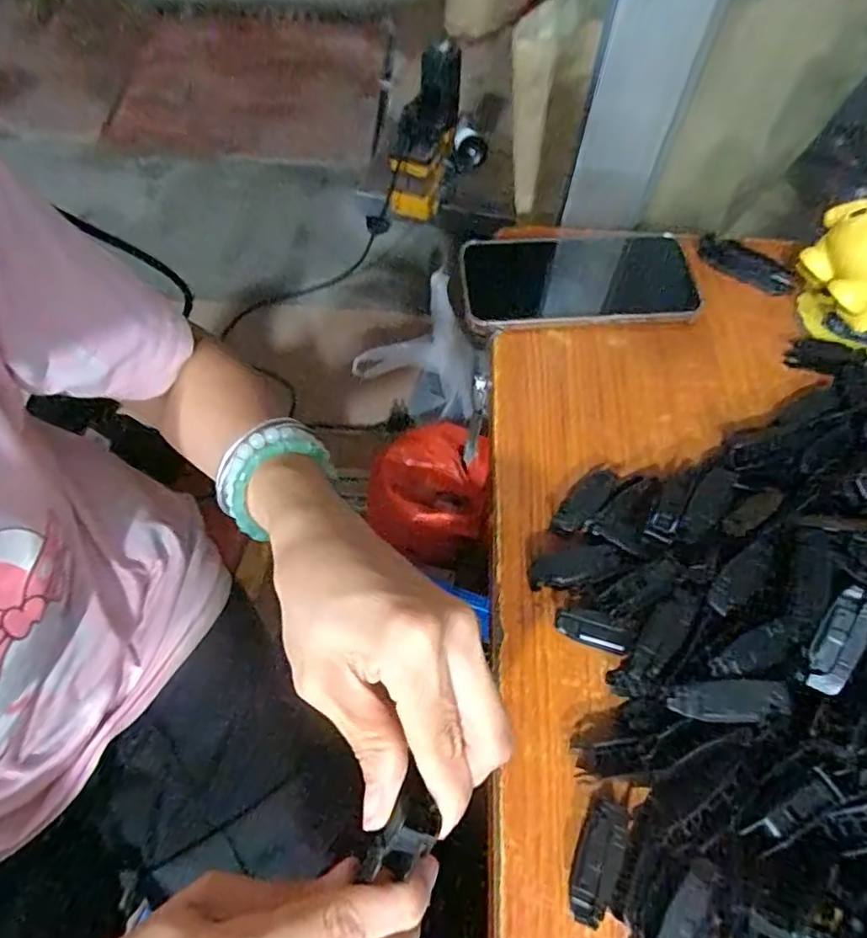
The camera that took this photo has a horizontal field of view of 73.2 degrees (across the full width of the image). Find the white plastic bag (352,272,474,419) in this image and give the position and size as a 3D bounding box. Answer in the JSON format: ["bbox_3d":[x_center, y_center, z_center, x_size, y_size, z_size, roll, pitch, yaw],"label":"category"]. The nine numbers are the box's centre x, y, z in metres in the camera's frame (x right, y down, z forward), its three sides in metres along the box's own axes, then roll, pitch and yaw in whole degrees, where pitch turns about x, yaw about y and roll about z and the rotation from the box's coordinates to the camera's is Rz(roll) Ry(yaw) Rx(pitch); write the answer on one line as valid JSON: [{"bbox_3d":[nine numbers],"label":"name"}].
[{"bbox_3d":[-0.036,-0.185,1.005,0.199,0.217,0.159,-5,62,-4],"label":"white plastic bag"}]

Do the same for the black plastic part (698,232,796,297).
[{"bbox_3d":[0.233,-0.152,0.438,0.073,0.012,0.022,39,68,17],"label":"black plastic part"}]

